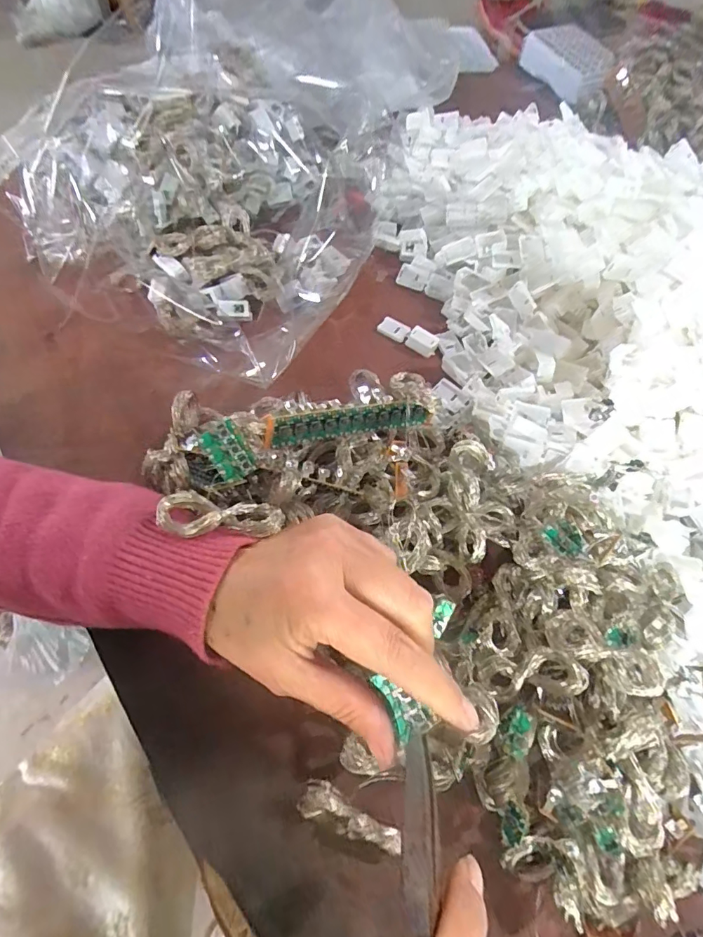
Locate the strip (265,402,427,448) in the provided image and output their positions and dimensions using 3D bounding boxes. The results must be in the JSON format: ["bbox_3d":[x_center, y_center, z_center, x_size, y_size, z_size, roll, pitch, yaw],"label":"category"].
[{"bbox_3d":[0.004,-0.029,0.291,0.119,0.024,0.009,-11,60,-35],"label":"strip"}]

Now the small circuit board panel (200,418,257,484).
[{"bbox_3d":[-0.066,-0.008,0.247,0.021,0.006,0.031,-26,103,3],"label":"small circuit board panel"}]

